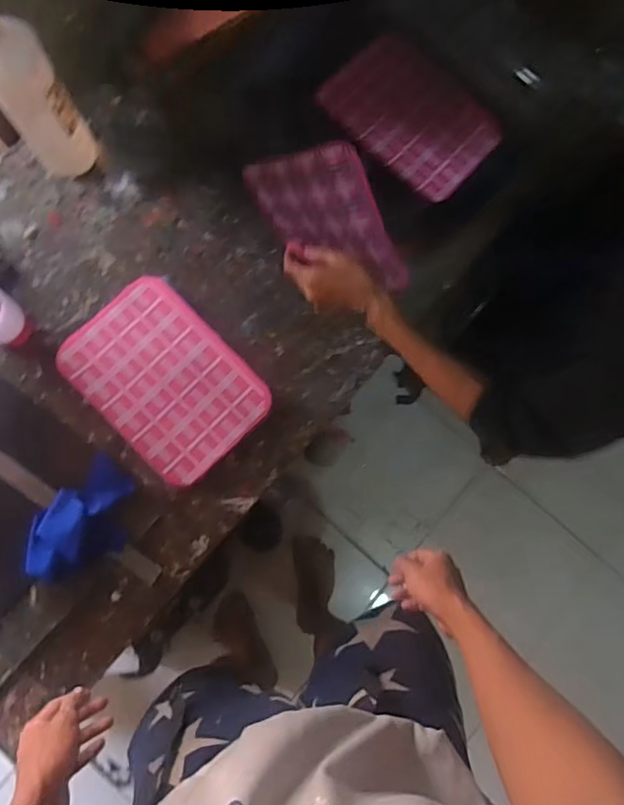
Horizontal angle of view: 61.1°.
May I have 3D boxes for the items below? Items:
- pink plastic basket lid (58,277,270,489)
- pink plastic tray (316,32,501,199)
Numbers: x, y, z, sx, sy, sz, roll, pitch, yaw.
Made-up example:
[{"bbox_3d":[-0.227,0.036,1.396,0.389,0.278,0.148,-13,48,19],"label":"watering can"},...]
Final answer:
[{"bbox_3d":[-0.212,-0.034,0.767,0.194,0.011,0.275,-44,86,-8],"label":"pink plastic basket lid"},{"bbox_3d":[0.171,-0.485,0.893,0.277,0.017,0.226,44,71,1],"label":"pink plastic tray"}]

